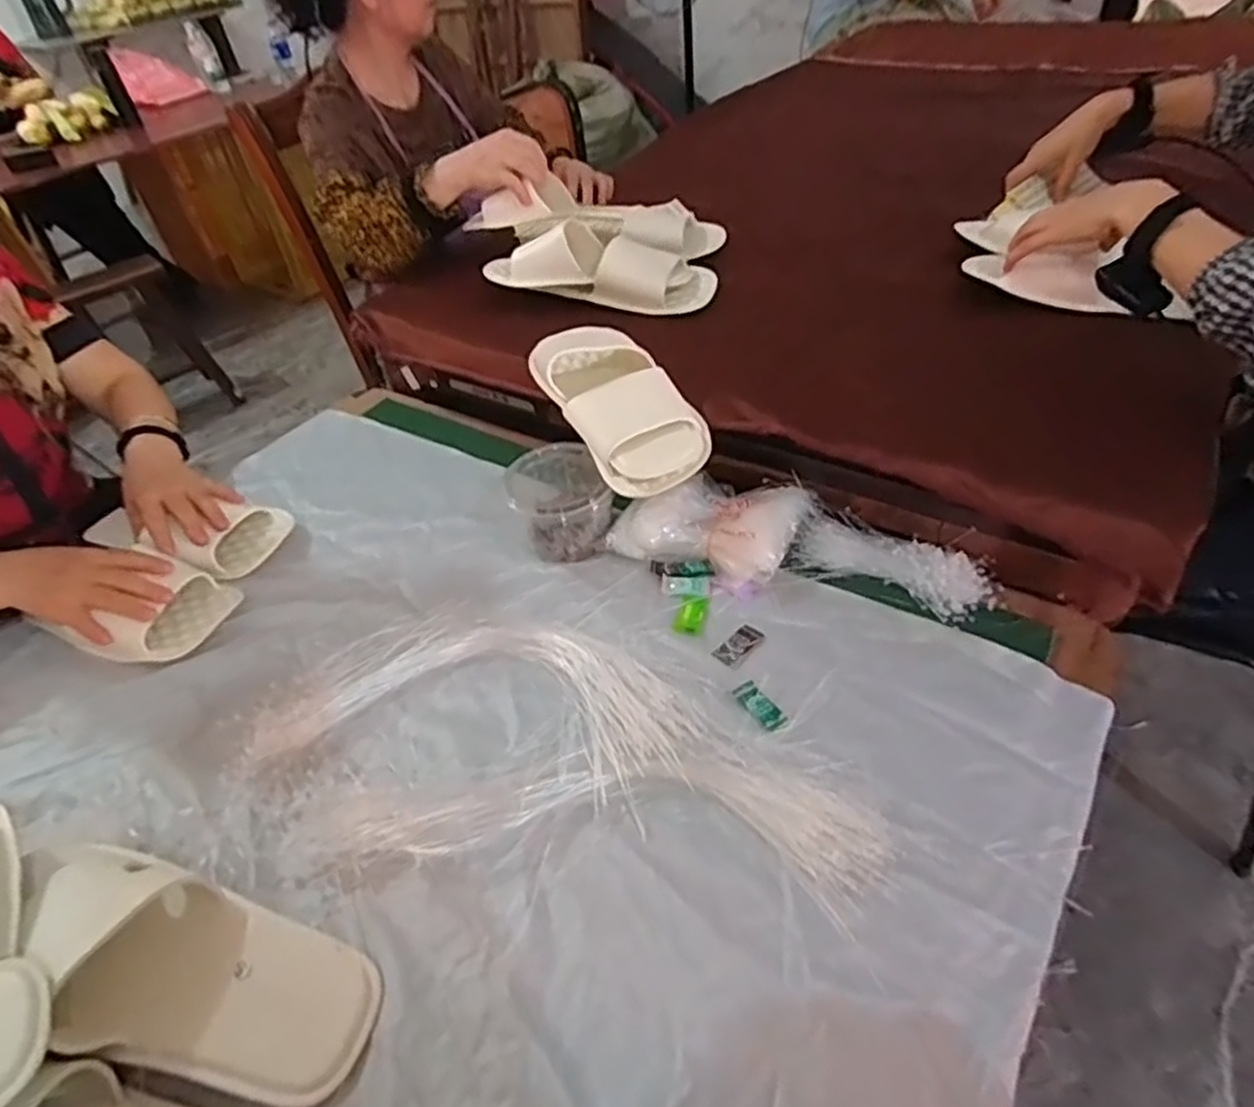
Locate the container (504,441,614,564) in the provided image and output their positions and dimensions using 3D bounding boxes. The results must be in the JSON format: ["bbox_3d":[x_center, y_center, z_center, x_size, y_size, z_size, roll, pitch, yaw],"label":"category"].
[{"bbox_3d":[-0.067,-0.049,0.762,0.095,0.077,0.097,-19,45,-11],"label":"container"}]

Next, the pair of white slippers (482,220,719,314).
[{"bbox_3d":[-0.036,-0.373,0.957,0.297,0.077,0.090,9,46,18],"label":"pair of white slippers"}]

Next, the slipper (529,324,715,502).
[{"bbox_3d":[-0.011,-0.155,0.755,0.105,0.053,0.240,-26,51,-17],"label":"slipper"}]

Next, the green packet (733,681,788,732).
[{"bbox_3d":[0.108,0.123,0.607,0.021,0.004,0.048,-28,47,-20],"label":"green packet"}]

